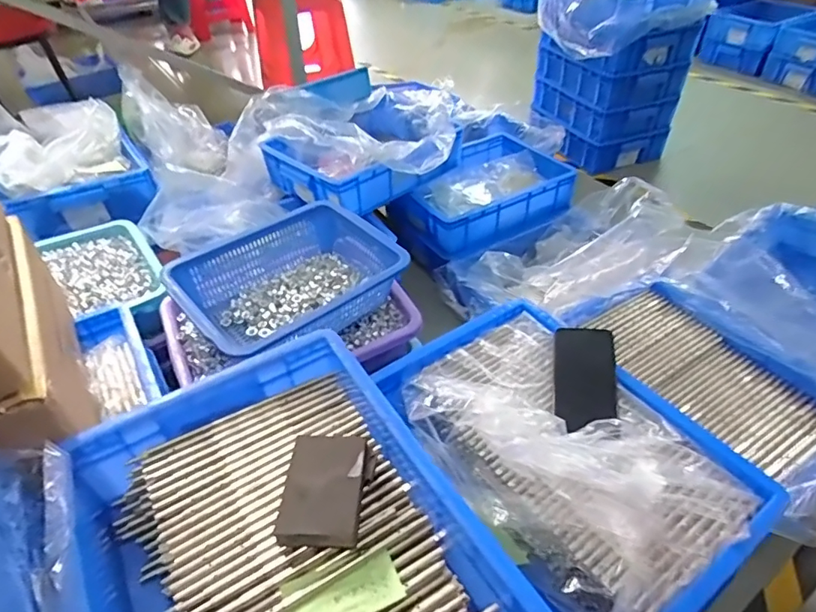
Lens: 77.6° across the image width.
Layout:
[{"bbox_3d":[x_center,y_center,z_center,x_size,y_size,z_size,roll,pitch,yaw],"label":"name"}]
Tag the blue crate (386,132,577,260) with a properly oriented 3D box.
[{"bbox_3d":[0.185,-0.302,1.343,0.417,0.106,0.331,-22,46,-20],"label":"blue crate"}]

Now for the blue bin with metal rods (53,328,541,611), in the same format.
[{"bbox_3d":[-0.104,0.229,0.447,0.310,0.104,0.413,-21,45,-20],"label":"blue bin with metal rods"}]

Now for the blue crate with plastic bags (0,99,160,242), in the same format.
[{"bbox_3d":[-0.789,-0.344,1.180,0.293,0.183,0.355,-25,47,-23],"label":"blue crate with plastic bags"}]

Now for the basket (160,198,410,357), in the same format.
[{"bbox_3d":[-0.177,-0.032,0.783,0.315,0.100,0.250,-33,50,-30],"label":"basket"}]

